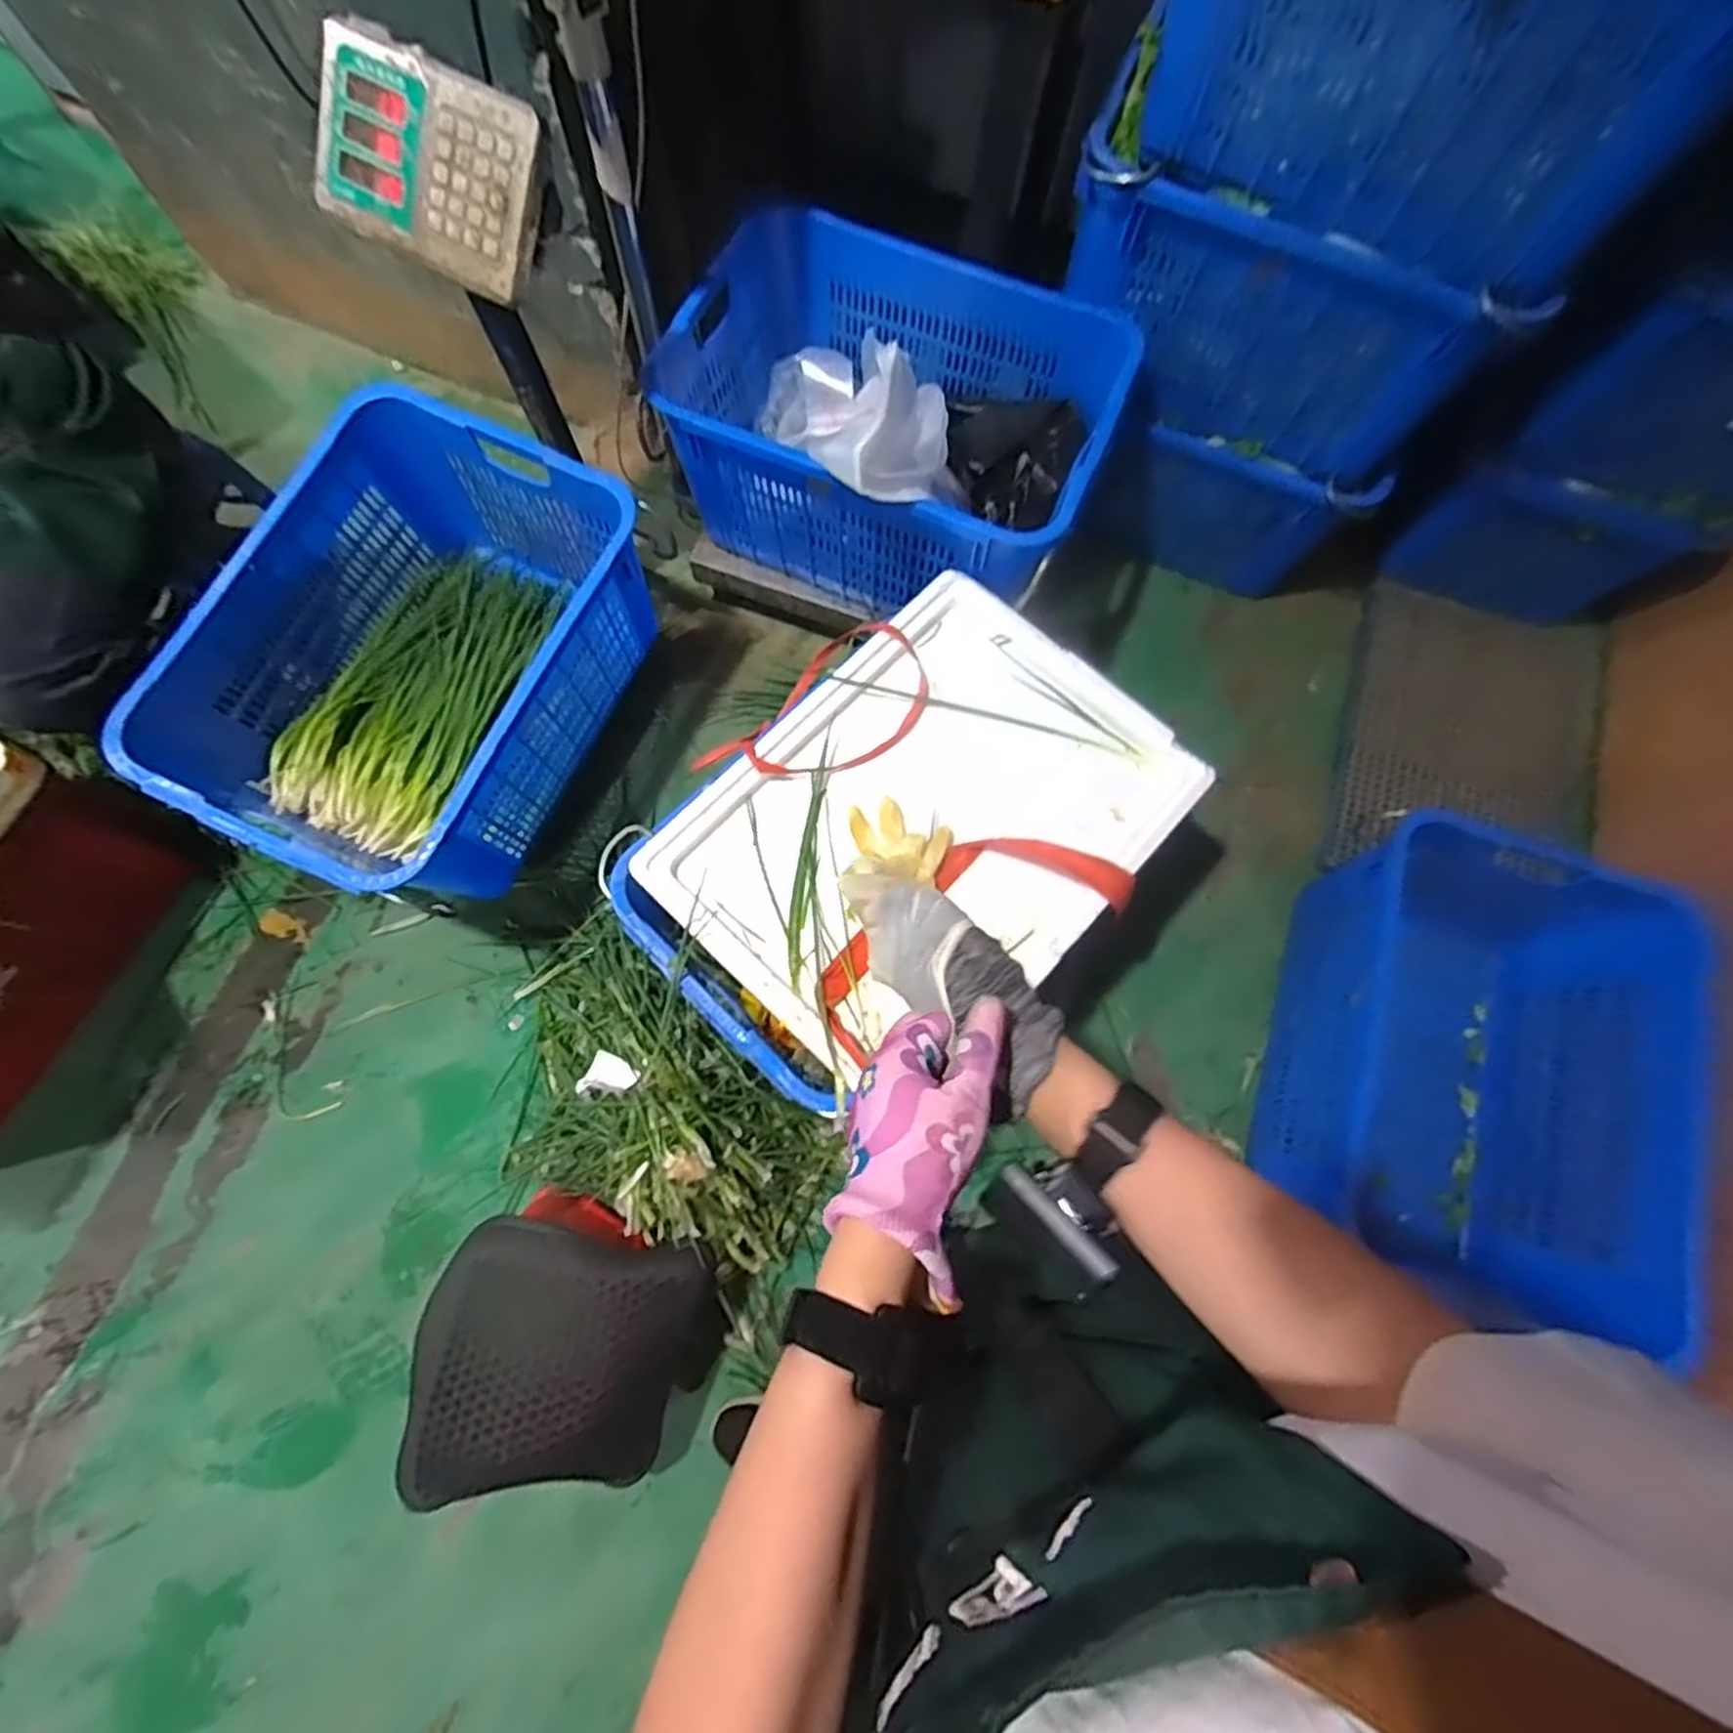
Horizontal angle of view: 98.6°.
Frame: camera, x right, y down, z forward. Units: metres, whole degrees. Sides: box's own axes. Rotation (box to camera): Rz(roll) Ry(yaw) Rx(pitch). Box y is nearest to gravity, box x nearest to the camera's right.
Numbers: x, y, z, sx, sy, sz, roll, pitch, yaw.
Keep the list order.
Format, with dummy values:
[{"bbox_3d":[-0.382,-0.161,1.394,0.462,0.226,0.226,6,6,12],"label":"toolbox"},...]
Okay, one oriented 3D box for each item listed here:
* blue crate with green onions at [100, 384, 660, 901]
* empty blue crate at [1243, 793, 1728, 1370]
[{"bbox_3d":[-0.605,-0.269,1.053,0.419,0.295,0.598,24,75,4],"label":"blue crate with green onions"},{"bbox_3d":[0.832,0.274,1.008,0.435,0.267,0.537,17,74,2],"label":"empty blue crate"}]

